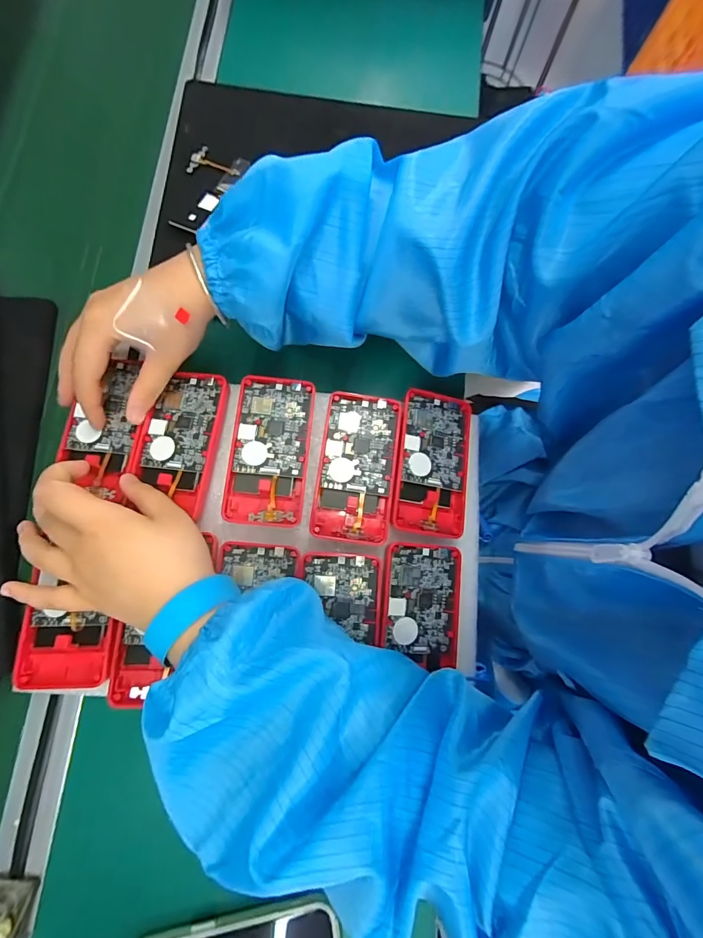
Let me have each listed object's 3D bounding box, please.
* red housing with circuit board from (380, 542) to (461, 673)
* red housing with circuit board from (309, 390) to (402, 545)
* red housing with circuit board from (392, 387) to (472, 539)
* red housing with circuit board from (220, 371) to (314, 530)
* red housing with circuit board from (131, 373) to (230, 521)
[{"bbox_3d":[0.055,0.104,0.305,0.062,0.017,0.098,4,79,0],"label":"red housing with circuit board"},{"bbox_3d":[0.005,-0.003,0.319,0.061,0.009,0.120,8,79,0],"label":"red housing with circuit board"},{"bbox_3d":[0.070,-0.007,0.331,0.060,0.019,0.120,8,79,0],"label":"red housing with circuit board"},{"bbox_3d":[-0.066,-0.017,0.315,0.061,0.009,0.120,5,79,0],"label":"red housing with circuit board"},{"bbox_3d":[-0.139,-0.026,0.315,0.061,0.013,0.109,10,79,1],"label":"red housing with circuit board"}]

